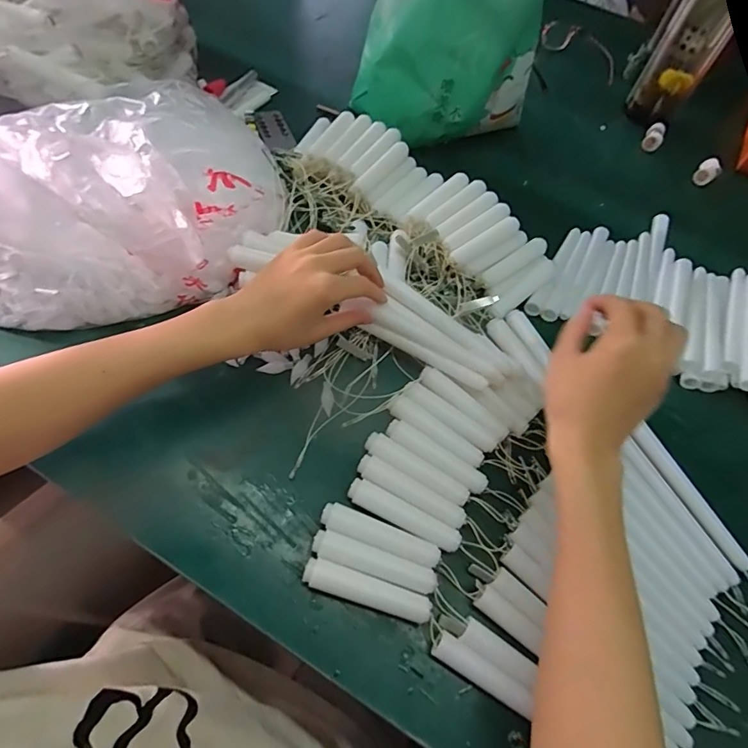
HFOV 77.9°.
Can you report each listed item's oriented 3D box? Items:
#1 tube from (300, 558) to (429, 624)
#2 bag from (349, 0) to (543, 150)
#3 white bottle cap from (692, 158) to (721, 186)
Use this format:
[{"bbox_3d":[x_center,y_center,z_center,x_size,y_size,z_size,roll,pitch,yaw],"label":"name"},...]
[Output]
[{"bbox_3d":[-0.005,0.149,0.318,0.087,0.013,0.017,18,59,3],"label":"tube"},{"bbox_3d":[0.085,-0.386,0.535,0.198,0.240,0.127,27,60,8],"label":"bag"},{"bbox_3d":[0.452,-0.273,0.629,0.025,0.023,0.038,41,63,16],"label":"white bottle cap"}]

